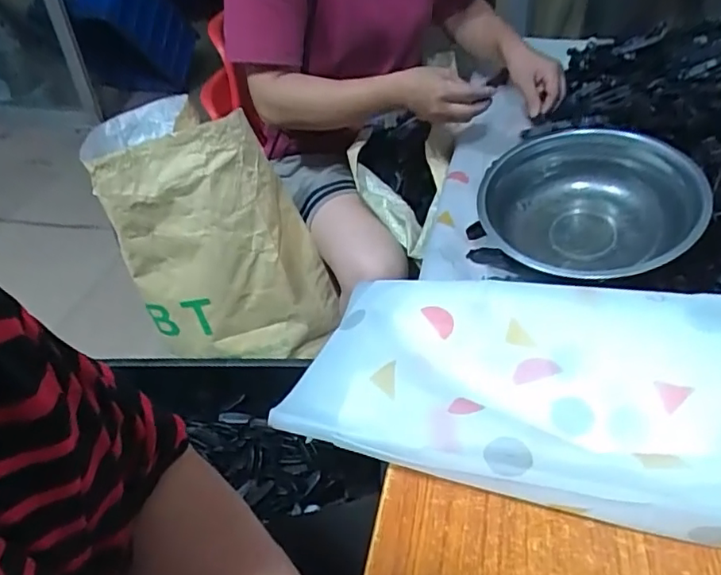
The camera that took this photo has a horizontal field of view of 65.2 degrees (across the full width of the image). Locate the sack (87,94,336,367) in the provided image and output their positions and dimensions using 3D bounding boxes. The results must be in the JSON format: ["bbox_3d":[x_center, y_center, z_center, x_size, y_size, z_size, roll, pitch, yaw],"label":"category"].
[{"bbox_3d":[-0.203,-0.067,0.849,0.306,0.375,0.128,0,41,4],"label":"sack"}]

